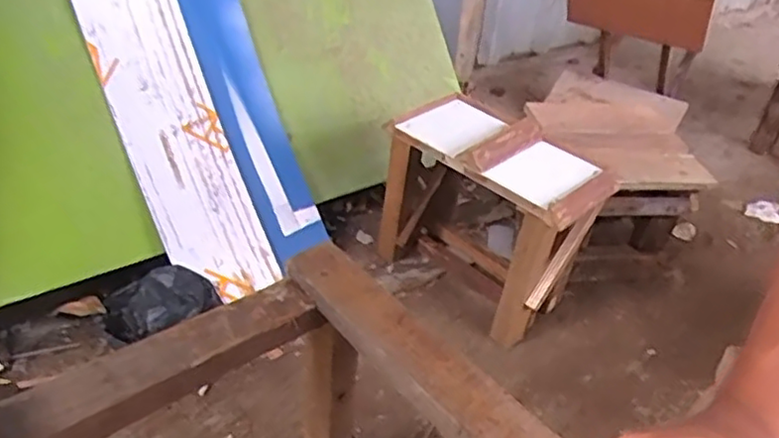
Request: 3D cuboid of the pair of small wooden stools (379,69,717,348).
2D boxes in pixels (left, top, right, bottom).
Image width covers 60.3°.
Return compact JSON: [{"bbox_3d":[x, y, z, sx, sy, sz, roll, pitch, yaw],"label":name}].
[{"bbox_3d":[0.313,-0.052,1.306,0.565,0.320,0.371,-22,44,-32],"label":"pair of small wooden stools"}]

